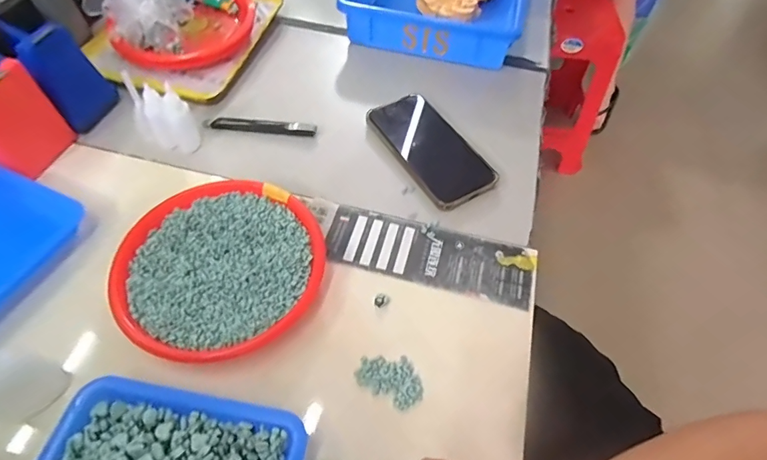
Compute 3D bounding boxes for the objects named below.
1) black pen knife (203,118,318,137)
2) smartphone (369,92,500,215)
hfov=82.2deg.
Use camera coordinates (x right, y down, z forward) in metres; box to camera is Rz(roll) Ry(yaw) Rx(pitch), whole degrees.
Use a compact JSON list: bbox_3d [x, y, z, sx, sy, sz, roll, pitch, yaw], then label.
[{"bbox_3d":[-0.144,-0.124,0.515,0.128,0.013,0.017,7,52,0],"label":"black pen knife"},{"bbox_3d":[0.053,-0.095,0.504,0.080,0.015,0.164,-29,63,-15],"label":"smartphone"}]

